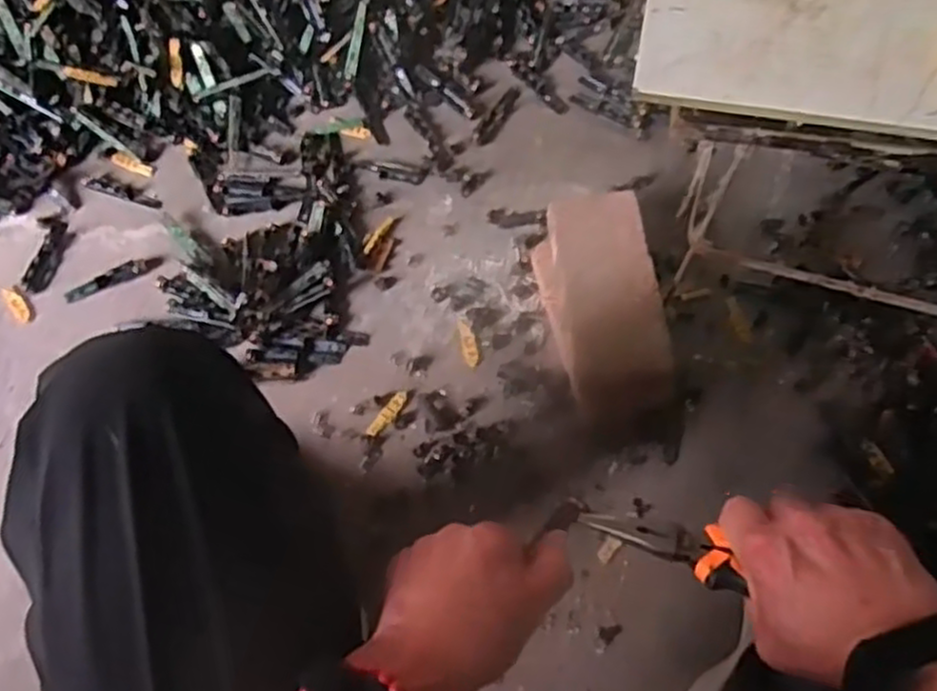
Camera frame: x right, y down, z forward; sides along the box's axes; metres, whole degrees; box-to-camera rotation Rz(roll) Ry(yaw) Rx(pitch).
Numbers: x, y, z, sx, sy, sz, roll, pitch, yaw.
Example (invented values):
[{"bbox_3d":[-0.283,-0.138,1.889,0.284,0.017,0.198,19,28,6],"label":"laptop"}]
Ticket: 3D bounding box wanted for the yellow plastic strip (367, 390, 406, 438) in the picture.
[{"bbox_3d":[-0.094,0.080,0.885,0.016,0.008,0.064,35,73,15],"label":"yellow plastic strip"}]

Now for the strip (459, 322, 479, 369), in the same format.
[{"bbox_3d":[0.001,-0.003,0.917,0.018,0.004,0.060,-13,68,-4],"label":"strip"}]

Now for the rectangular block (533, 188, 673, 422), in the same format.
[{"bbox_3d":[0.151,-0.039,0.876,0.116,0.108,0.253,-9,72,-2],"label":"rectangular block"}]

